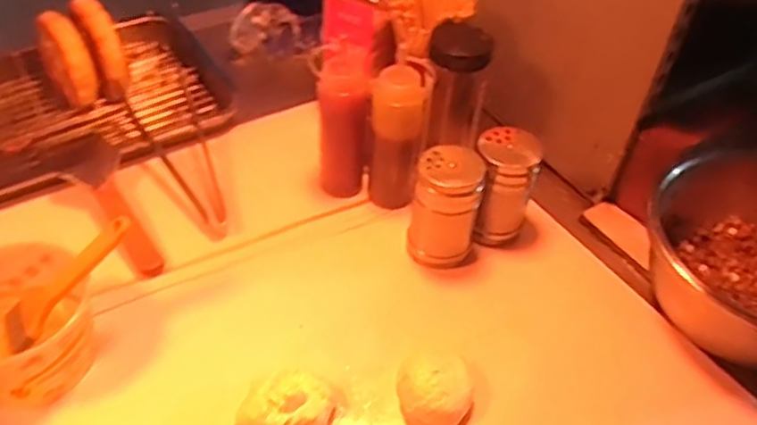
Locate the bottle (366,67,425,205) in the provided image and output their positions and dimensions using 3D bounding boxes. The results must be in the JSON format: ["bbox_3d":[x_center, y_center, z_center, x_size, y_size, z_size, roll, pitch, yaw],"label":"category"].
[{"bbox_3d":[0.017,-0.073,0.676,0.052,0.155,0.042,5,46,-2],"label":"bottle"}]

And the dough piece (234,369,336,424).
[{"bbox_3d":[-0.075,0.154,0.531,0.077,0.030,0.058,-11,48,-17],"label":"dough piece"}]

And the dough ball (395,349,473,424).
[{"bbox_3d":[0.045,0.153,0.554,0.061,0.053,0.060,3,46,-3],"label":"dough ball"}]

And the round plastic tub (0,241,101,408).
[{"bbox_3d":[-0.287,0.098,0.537,0.106,0.083,0.108,3,46,-3],"label":"round plastic tub"}]

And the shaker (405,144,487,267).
[{"bbox_3d":[0.062,0.000,0.637,0.064,0.117,0.054,10,46,4],"label":"shaker"}]

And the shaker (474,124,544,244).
[{"bbox_3d":[0.118,-0.019,0.654,0.058,0.118,0.053,16,46,9],"label":"shaker"}]

